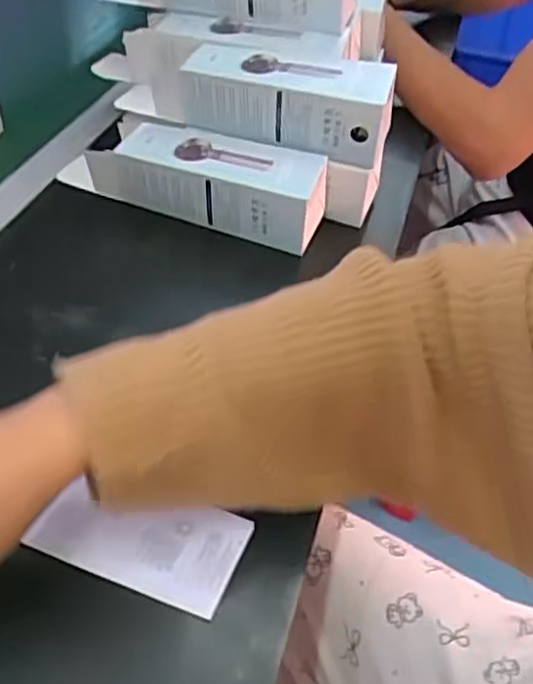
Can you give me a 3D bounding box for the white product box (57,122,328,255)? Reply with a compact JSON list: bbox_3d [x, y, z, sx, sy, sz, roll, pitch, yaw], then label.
[{"bbox_3d":[-0.064,-0.136,0.585,0.214,0.063,0.064,13,43,11],"label":"white product box"}]

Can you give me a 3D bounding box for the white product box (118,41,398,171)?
[{"bbox_3d":[-0.011,-0.198,0.573,0.211,0.065,0.066,10,42,7],"label":"white product box"}]

